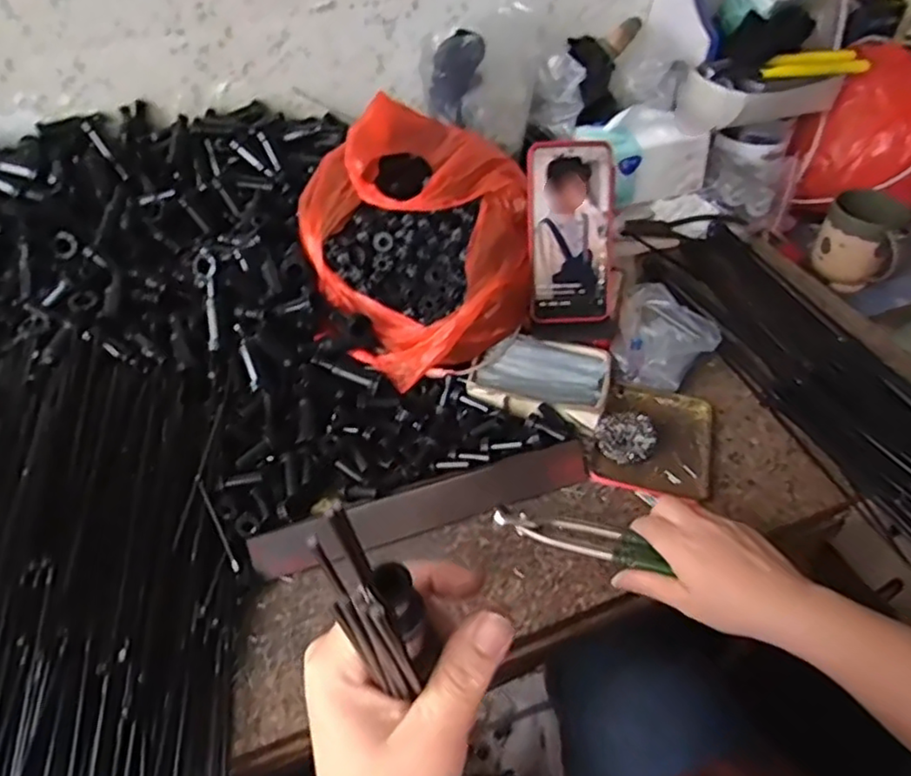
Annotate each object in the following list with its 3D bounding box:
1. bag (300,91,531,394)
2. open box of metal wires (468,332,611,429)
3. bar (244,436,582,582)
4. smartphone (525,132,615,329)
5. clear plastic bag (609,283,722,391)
[{"bbox_3d":[-0.033,-0.151,0.631,0.209,0.122,0.244,-17,50,-14],"label":"bag"},{"bbox_3d":[0.083,-0.014,0.634,0.121,0.014,0.097,12,49,11],"label":"open box of metal wires"},{"bbox_3d":[-0.022,0.100,0.554,0.283,0.010,0.041,-15,88,-15],"label":"bar"},{"bbox_3d":[0.109,-0.145,0.622,0.078,0.166,0.013,-4,13,-3],"label":"smartphone"},{"bbox_3d":[0.211,-0.052,0.666,0.097,0.049,0.120,17,50,16],"label":"clear plastic bag"}]

